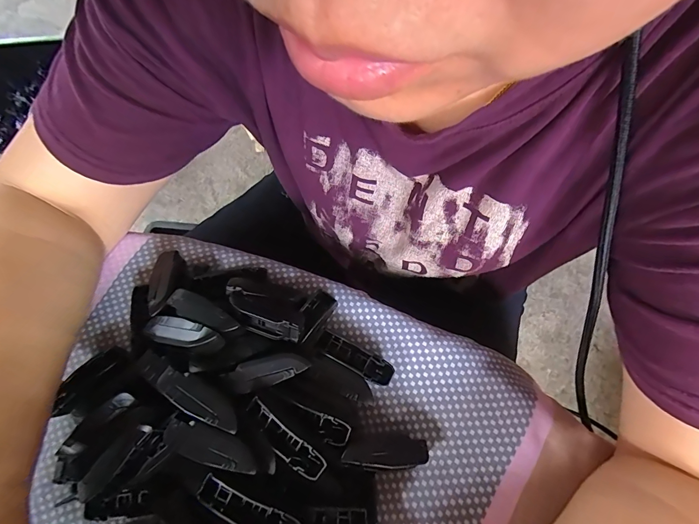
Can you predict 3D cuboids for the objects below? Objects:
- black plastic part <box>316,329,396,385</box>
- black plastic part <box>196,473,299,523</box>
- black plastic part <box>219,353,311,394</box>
[{"bbox_3d":[0.003,0.066,0.251,0.055,0.015,0.016,25,73,11],"label":"black plastic part"},{"bbox_3d":[-0.053,0.131,0.192,0.055,0.011,0.016,23,73,10],"label":"black plastic part"},{"bbox_3d":[-0.052,0.067,0.224,0.051,0.006,0.018,-16,70,-3],"label":"black plastic part"}]

